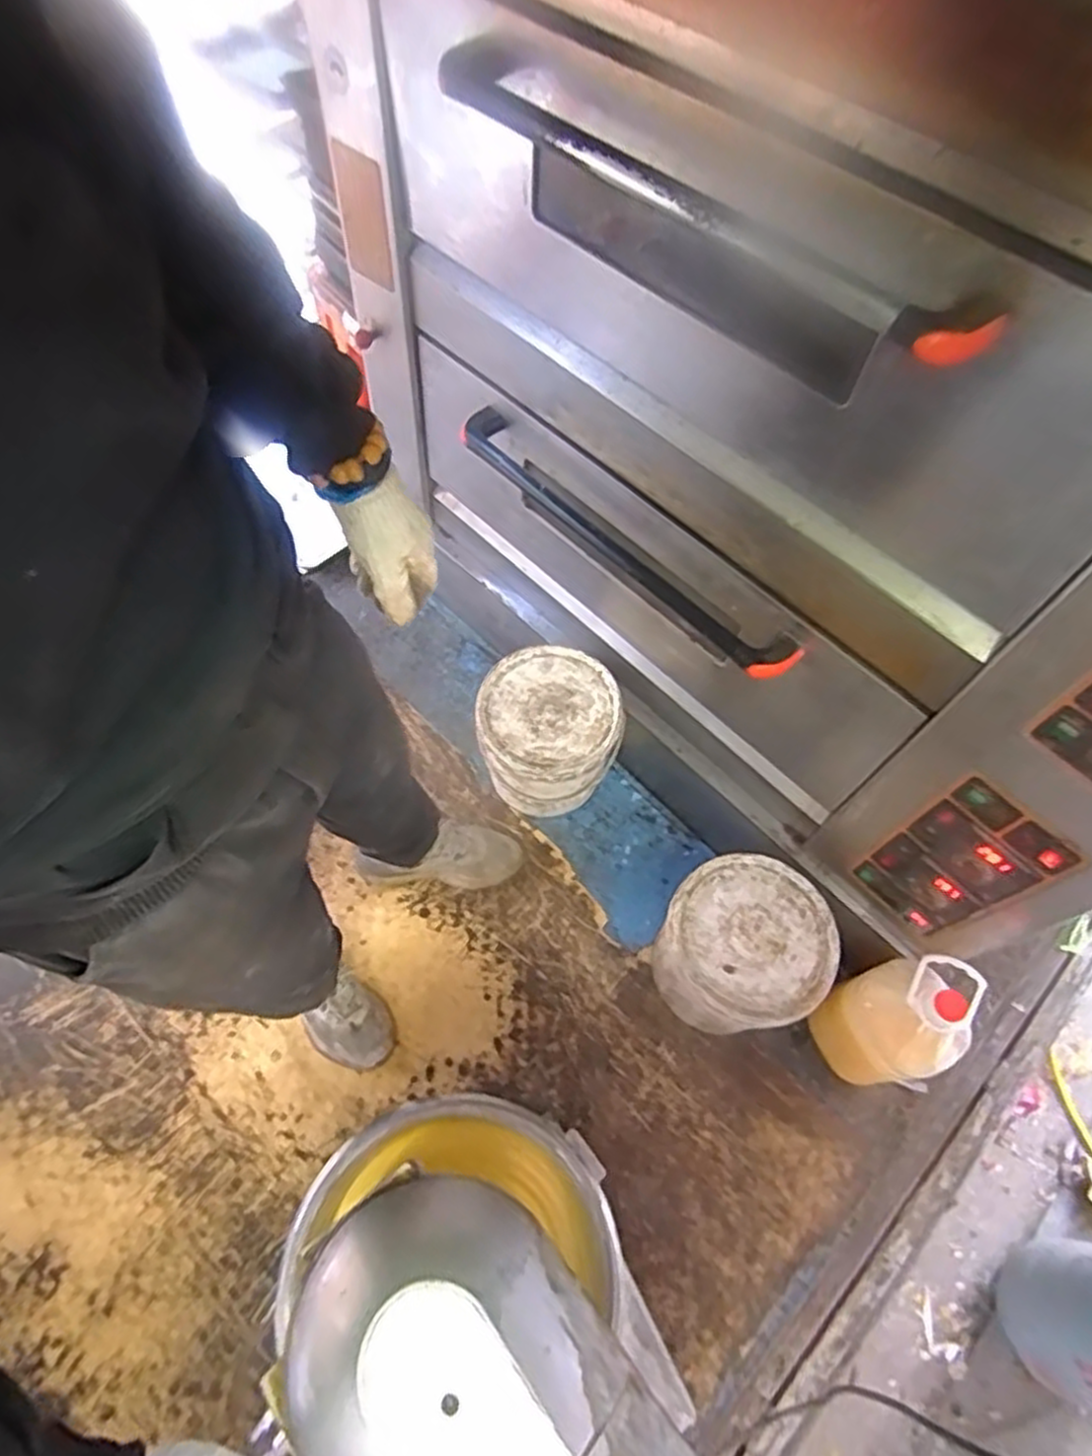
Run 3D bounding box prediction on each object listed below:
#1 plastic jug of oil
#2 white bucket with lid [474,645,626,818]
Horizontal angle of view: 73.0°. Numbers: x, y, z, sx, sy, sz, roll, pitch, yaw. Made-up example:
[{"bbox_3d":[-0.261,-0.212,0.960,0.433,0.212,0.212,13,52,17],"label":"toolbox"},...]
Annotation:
[{"bbox_3d":[0.515,0.433,1.089,0.148,0.251,0.152,1,61,-1],"label":"plastic jug of oil"},{"bbox_3d":[0.004,0.020,1.328,0.236,0.242,0.224,1,61,-1],"label":"white bucket with lid"}]

